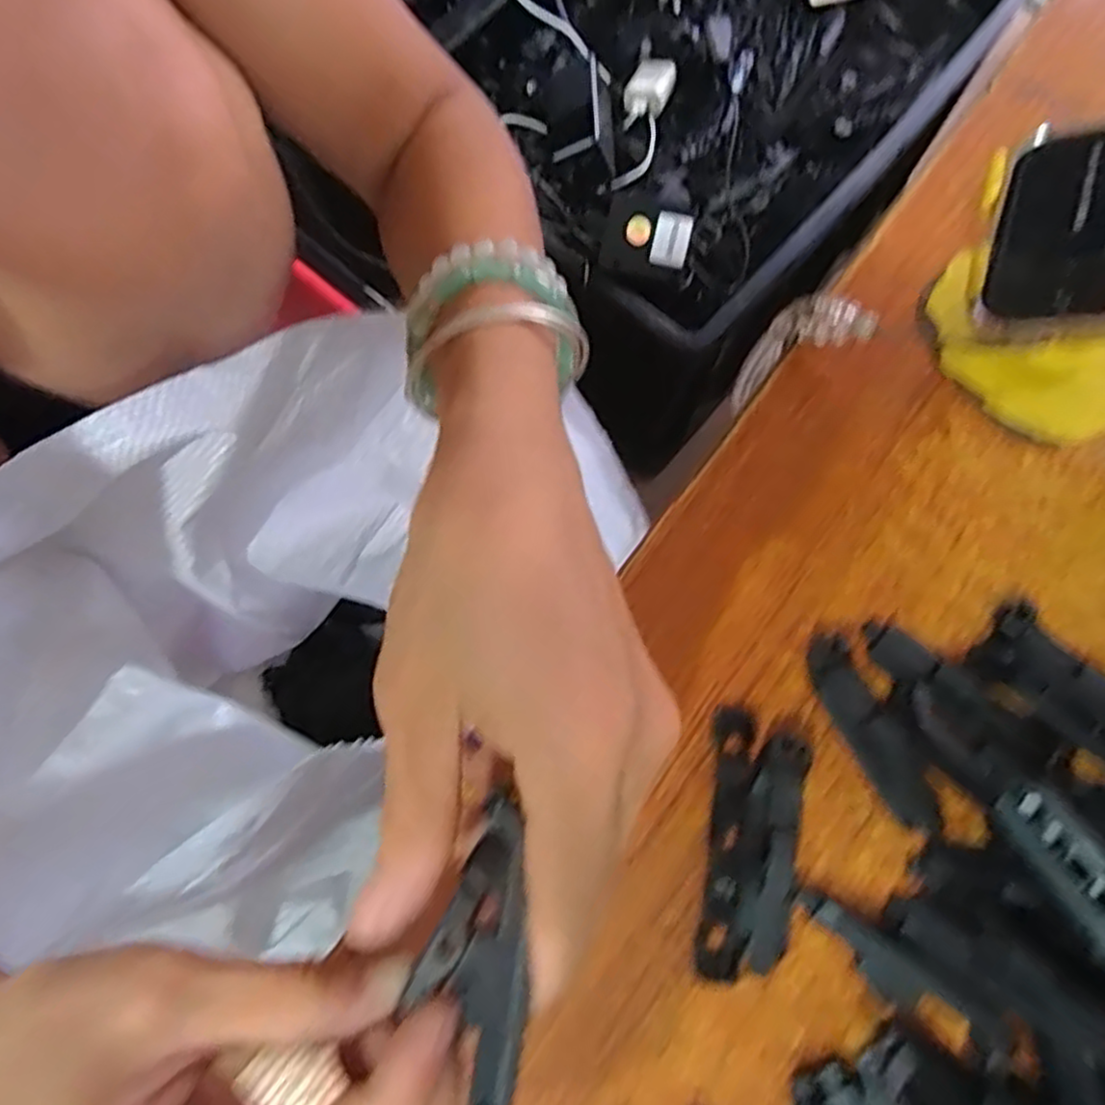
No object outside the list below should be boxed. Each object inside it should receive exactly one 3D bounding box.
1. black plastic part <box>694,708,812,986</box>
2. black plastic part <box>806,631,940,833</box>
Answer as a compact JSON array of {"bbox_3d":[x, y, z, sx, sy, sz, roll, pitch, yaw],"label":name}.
[{"bbox_3d":[0.068,0.099,0.236,0.028,0.015,0.084,8,76,2],"label":"black plastic part"},{"bbox_3d":[0.112,0.063,0.245,0.017,0.018,0.074,-32,78,-8],"label":"black plastic part"}]

